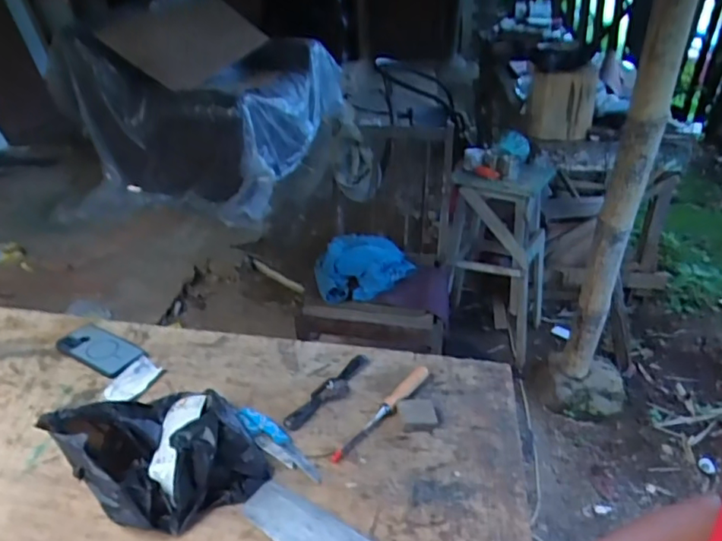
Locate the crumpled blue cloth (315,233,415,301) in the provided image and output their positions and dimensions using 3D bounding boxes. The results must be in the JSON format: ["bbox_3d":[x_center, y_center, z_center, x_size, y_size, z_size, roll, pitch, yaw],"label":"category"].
[{"bbox_3d":[0.020,-0.006,1.760,0.324,0.142,0.222,-8,33,-7],"label":"crumpled blue cloth"}]

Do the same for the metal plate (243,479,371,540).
[{"bbox_3d":[-0.068,0.335,0.718,0.180,0.005,0.069,19,37,28],"label":"metal plate"}]

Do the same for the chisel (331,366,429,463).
[{"bbox_3d":[0.038,0.223,0.889,0.030,0.020,0.242,22,38,31],"label":"chisel"}]

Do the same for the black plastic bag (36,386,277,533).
[{"bbox_3d":[-0.273,0.240,0.779,0.231,0.109,0.221,-27,39,-32],"label":"black plastic bag"}]

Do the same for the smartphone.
[{"bbox_3d":[-0.469,0.145,1.010,0.172,0.016,0.082,18,36,26],"label":"smartphone"}]

